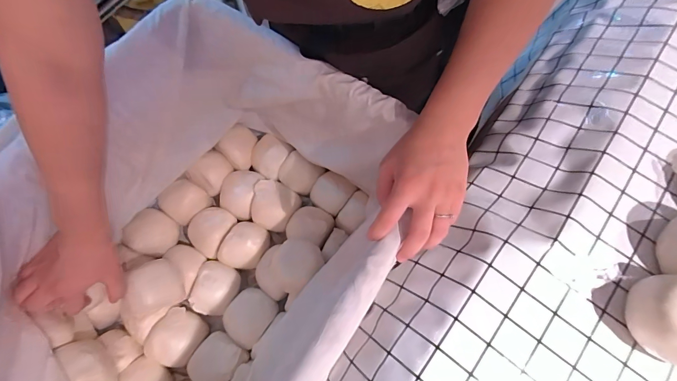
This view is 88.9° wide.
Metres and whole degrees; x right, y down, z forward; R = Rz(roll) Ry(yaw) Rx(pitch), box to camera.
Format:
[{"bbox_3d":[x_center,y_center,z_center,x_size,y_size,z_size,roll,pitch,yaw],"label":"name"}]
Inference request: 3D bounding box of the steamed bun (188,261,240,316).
[{"bbox_3d":[-0.205,0.163,0.573,0.061,0.039,0.082,17,73,5],"label":"steamed bun"}]

